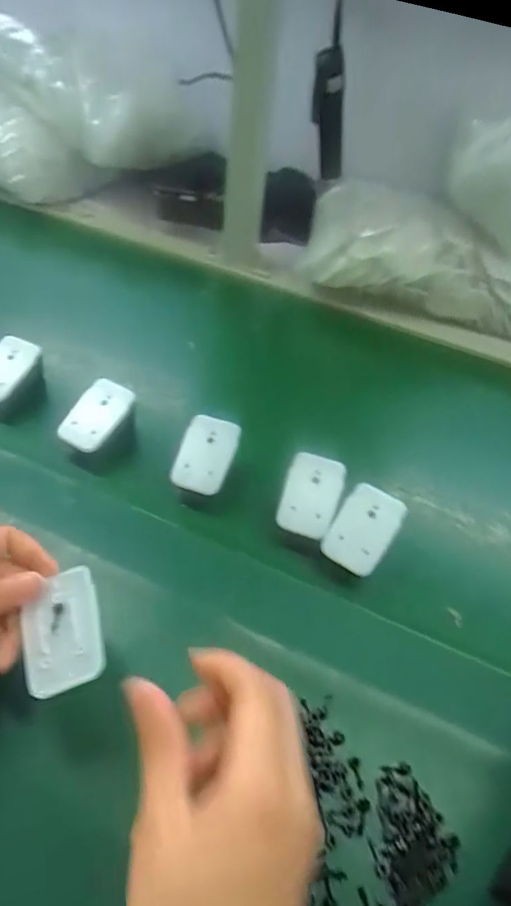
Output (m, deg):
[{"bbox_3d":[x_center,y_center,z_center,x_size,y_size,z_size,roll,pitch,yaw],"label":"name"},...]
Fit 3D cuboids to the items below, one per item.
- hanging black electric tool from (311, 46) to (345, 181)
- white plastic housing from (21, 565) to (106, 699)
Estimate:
[{"bbox_3d":[0.102,-0.452,0.705,0.027,0.211,0.042,25,82,15],"label":"hanging black electric tool"},{"bbox_3d":[-0.112,0.103,0.301,0.044,0.011,0.067,-12,55,-12],"label":"white plastic housing"}]

